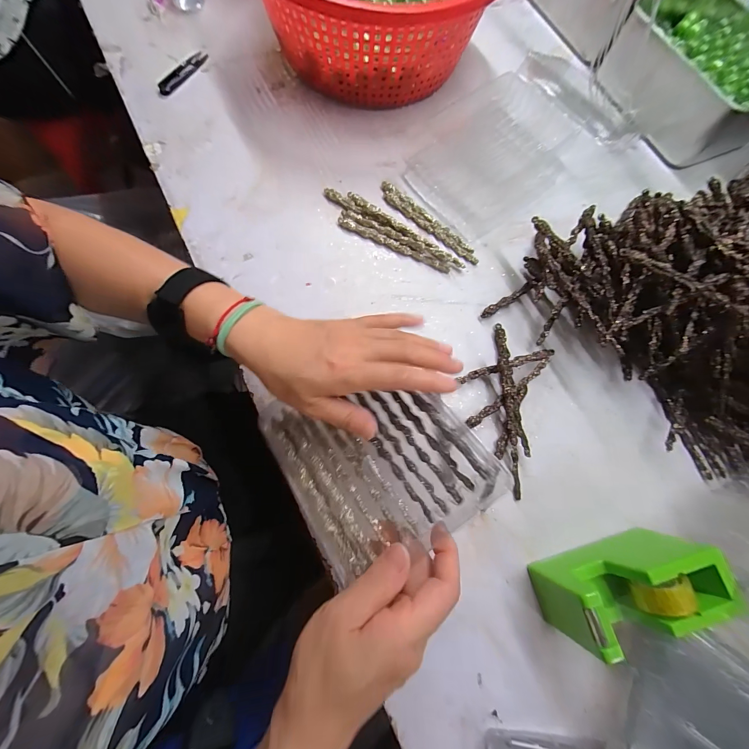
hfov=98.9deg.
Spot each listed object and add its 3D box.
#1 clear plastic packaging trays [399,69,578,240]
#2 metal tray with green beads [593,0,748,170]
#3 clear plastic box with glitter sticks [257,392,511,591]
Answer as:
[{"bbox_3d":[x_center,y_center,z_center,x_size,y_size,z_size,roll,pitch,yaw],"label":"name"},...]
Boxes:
[{"bbox_3d":[0.164,-0.299,0.438,0.223,0.039,0.154,-42,80,-14],"label":"clear plastic packaging trays"},{"bbox_3d":[0.482,-0.452,0.481,0.212,0.083,0.236,-21,75,-10],"label":"metal tray with green beads"},{"bbox_3d":[-0.003,0.065,0.273,0.148,0.020,0.169,-38,63,0],"label":"clear plastic box with glitter sticks"}]

